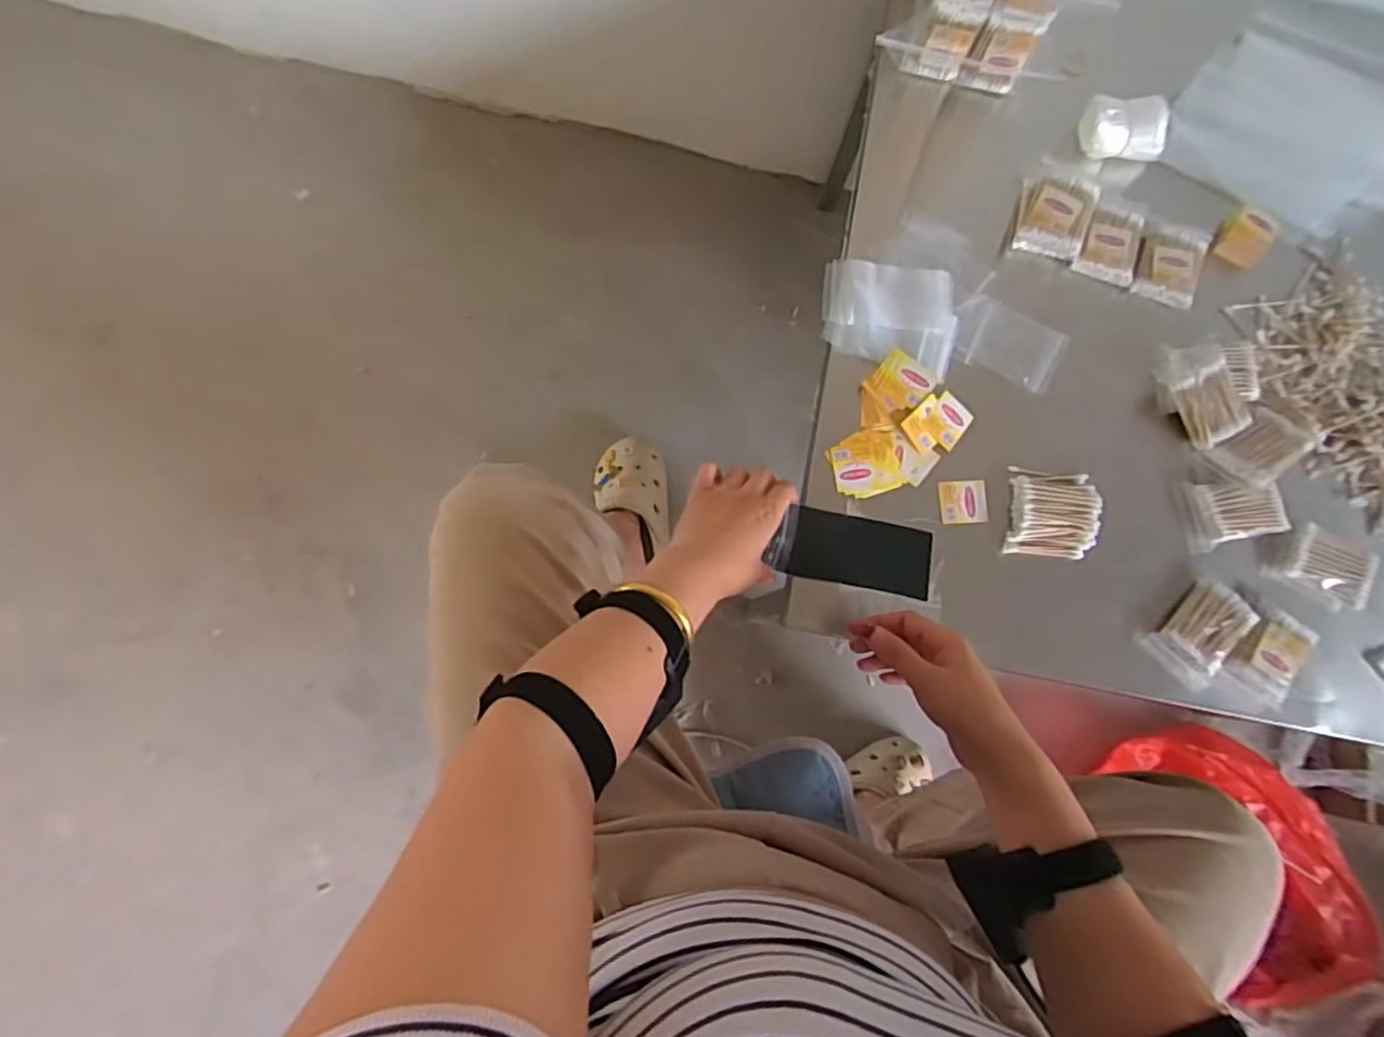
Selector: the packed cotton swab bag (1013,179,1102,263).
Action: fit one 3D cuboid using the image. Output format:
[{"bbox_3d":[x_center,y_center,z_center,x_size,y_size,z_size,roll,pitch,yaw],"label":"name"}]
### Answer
[{"bbox_3d":[0.353,-0.292,0.681,0.063,0.029,0.078,17,78,0],"label":"packed cotton swab bag"}]

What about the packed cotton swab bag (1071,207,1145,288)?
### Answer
[{"bbox_3d":[0.411,-0.272,0.686,0.061,0.016,0.081,24,78,1],"label":"packed cotton swab bag"}]

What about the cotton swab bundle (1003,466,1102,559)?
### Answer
[{"bbox_3d":[0.330,-0.004,0.640,0.073,0.028,0.077,7,79,-2],"label":"cotton swab bundle"}]

